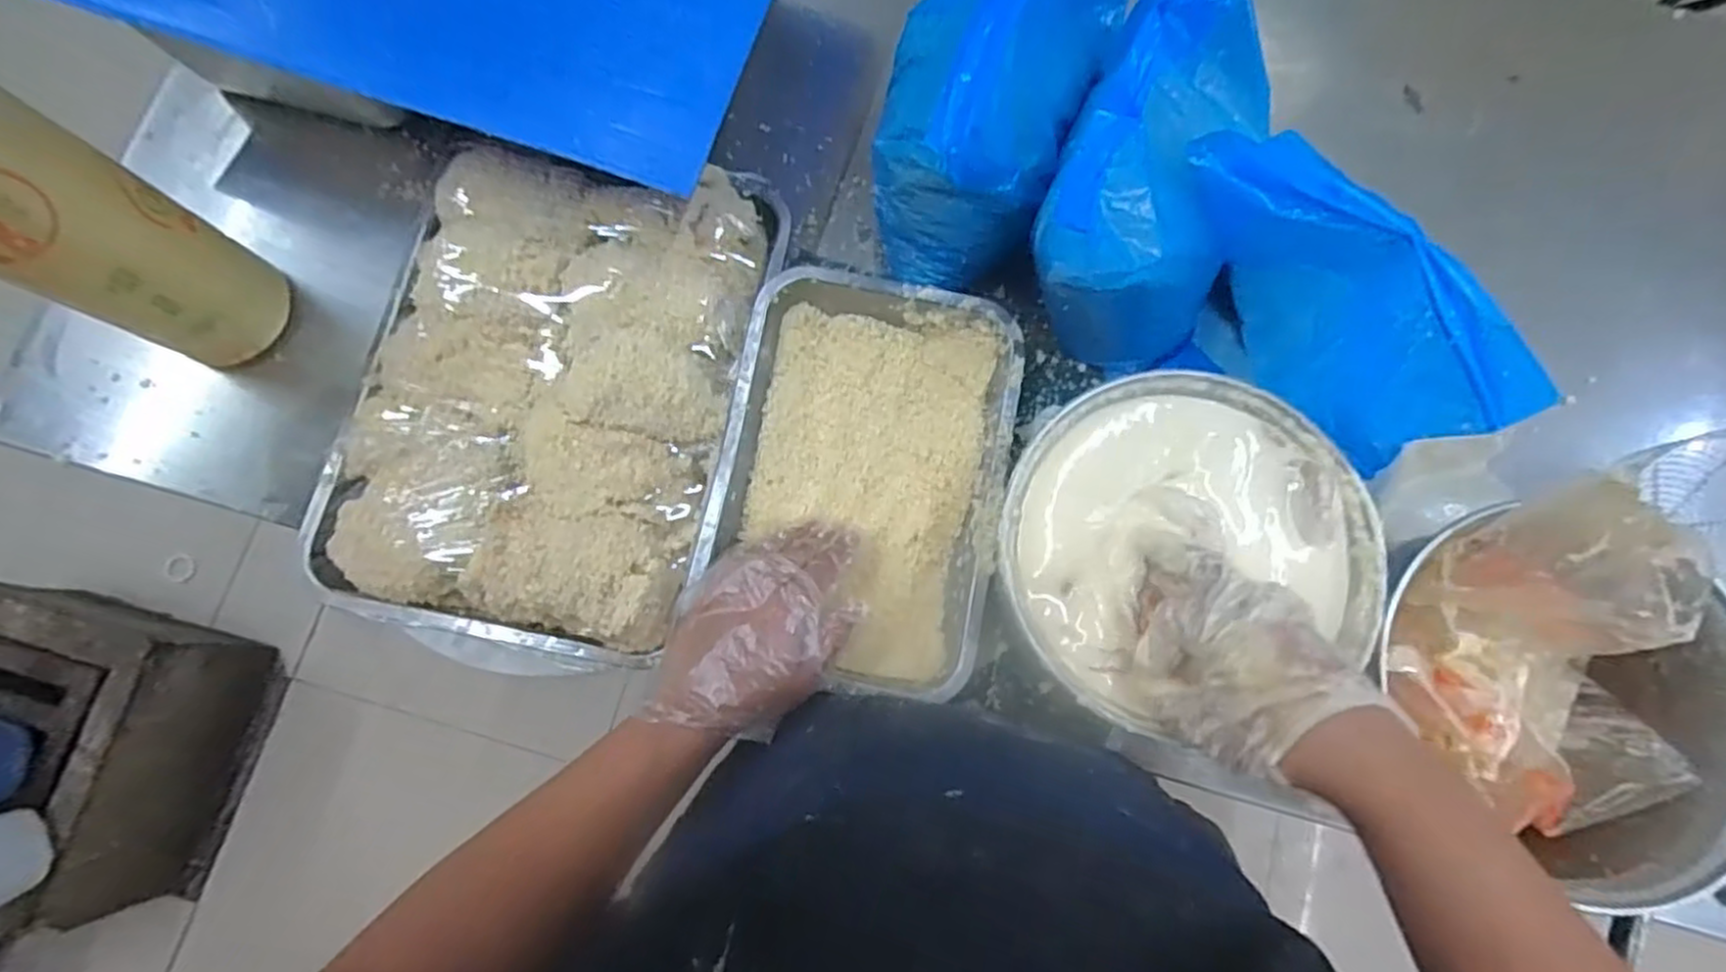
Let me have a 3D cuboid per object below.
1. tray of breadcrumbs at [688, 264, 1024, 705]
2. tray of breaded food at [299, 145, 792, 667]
[{"bbox_3d":[0.000,-0.006,0.572,0.206,0.046,0.298,10,78,2],"label":"tray of breadcrumbs"},{"bbox_3d":[-0.227,-0.080,0.549,0.267,0.058,0.376,11,78,3],"label":"tray of breaded food"}]

